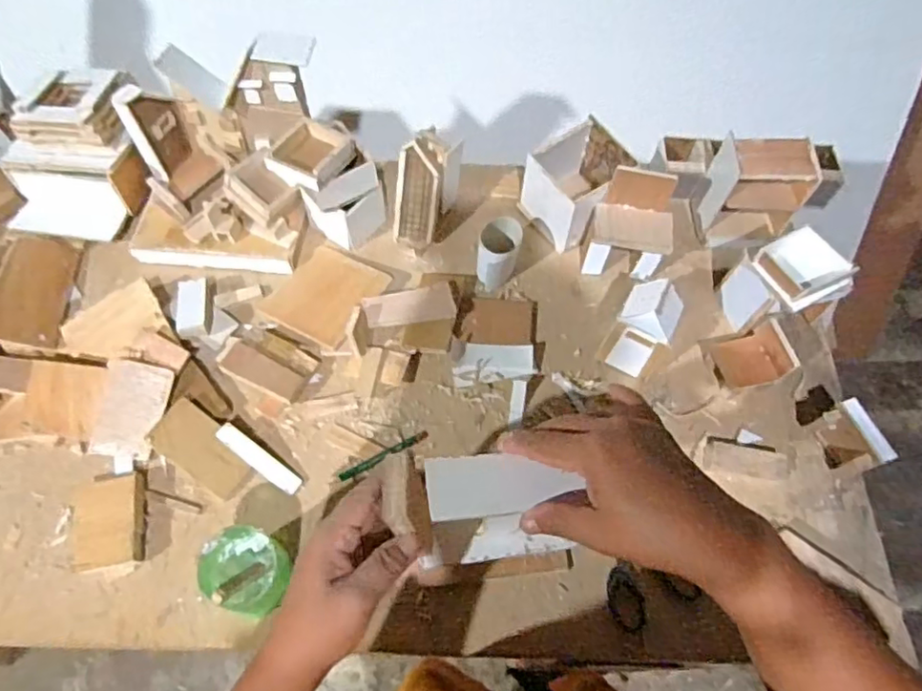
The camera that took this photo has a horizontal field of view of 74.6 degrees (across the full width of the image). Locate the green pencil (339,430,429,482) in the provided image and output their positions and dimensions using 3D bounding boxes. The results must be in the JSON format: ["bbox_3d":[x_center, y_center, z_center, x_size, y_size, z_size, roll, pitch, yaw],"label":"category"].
[{"bbox_3d":[-0.069,0.099,0.546,0.086,0.009,0.010,-27,65,-15],"label":"green pencil"}]

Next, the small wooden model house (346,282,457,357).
[{"bbox_3d":[-0.058,-0.035,0.609,0.103,0.034,0.082,-4,61,-3],"label":"small wooden model house"}]

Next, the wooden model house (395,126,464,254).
[{"bbox_3d":[-0.042,-0.169,0.648,0.054,0.097,0.095,22,63,11],"label":"wooden model house"}]

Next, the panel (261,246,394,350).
[{"bbox_3d":[-0.142,-0.054,0.631,0.096,0.011,0.106,32,65,16],"label":"panel"}]

